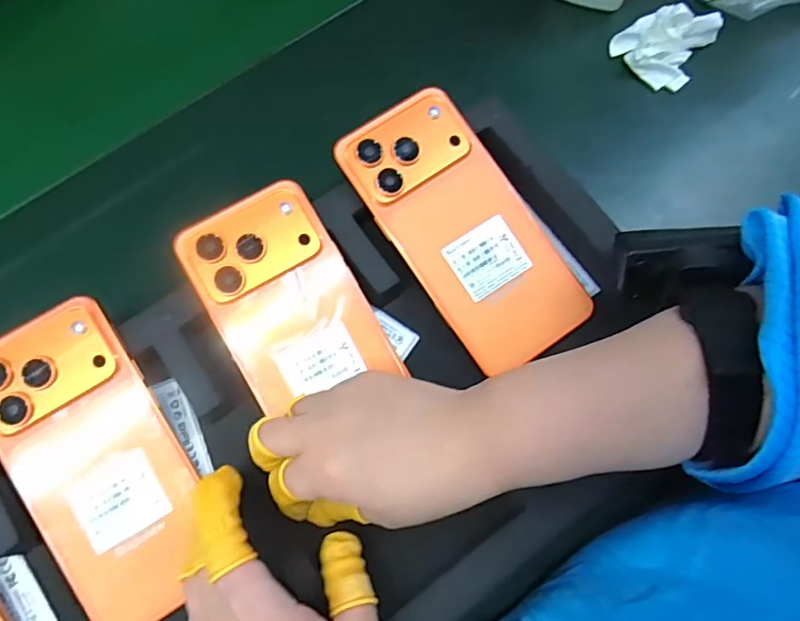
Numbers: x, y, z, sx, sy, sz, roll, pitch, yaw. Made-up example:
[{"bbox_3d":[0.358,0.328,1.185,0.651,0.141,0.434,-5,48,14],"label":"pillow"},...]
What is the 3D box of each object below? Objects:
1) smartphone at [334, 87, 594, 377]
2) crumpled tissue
[{"bbox_3d":[0.037,-0.047,0.310,0.077,0.008,0.158,-34,86,-11],"label":"smartphone"},{"bbox_3d":[0.178,-0.185,0.369,0.056,0.031,0.053,31,73,13],"label":"crumpled tissue"}]

